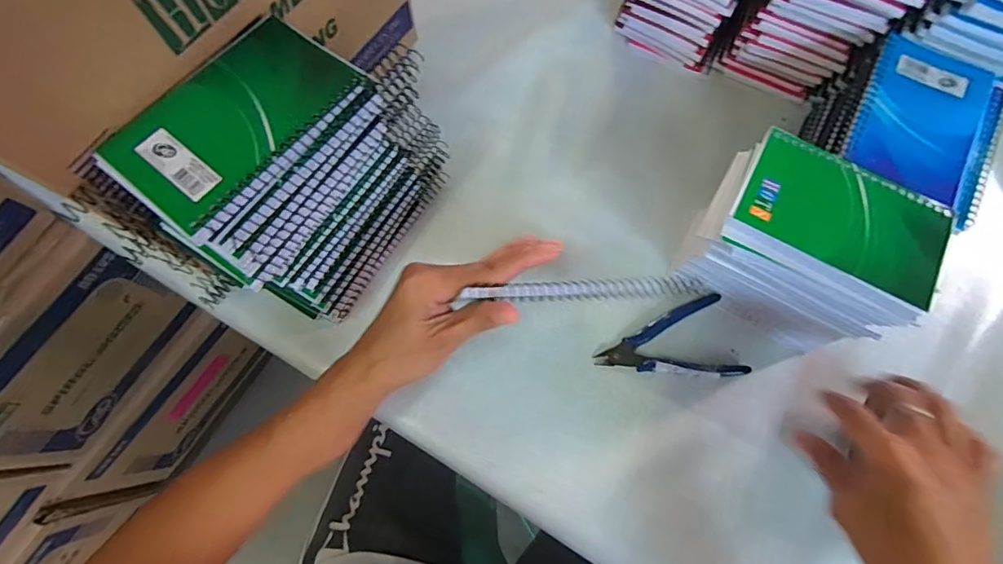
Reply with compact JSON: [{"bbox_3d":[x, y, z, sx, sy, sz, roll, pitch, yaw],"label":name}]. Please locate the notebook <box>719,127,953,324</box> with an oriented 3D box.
[{"bbox_3d":[0.223,-0.041,0.320,0.130,0.011,0.087,28,74,8],"label":"notebook"}]

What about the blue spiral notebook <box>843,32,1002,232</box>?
[{"bbox_3d":[0.314,-0.117,0.352,0.098,0.013,0.135,29,75,6],"label":"blue spiral notebook"}]

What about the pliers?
[{"bbox_3d":[0.138,0.056,0.405,0.116,0.008,0.069,-13,75,-6],"label":"pliers"}]

